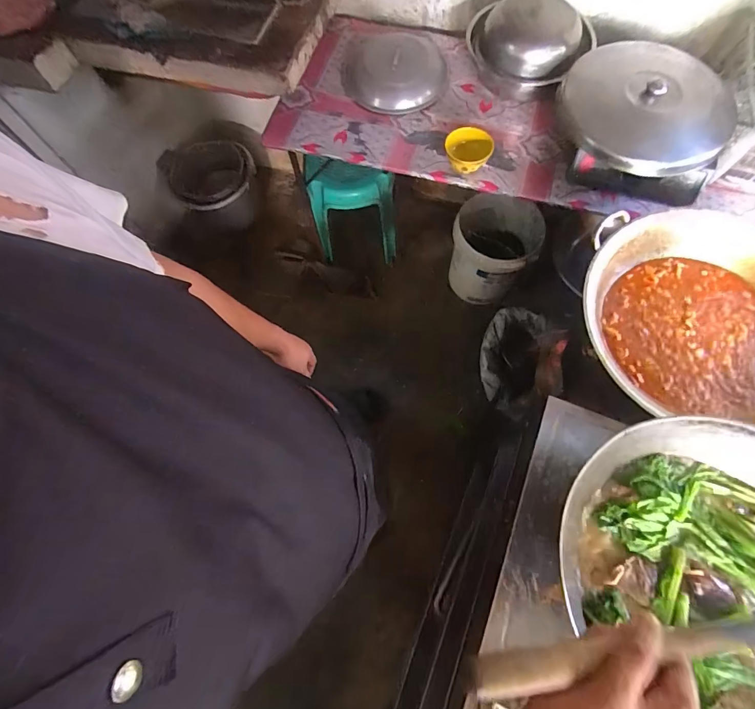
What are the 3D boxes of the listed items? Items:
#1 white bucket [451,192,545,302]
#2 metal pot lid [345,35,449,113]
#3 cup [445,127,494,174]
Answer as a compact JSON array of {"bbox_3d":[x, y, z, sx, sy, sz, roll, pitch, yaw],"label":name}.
[{"bbox_3d":[0.442,-0.400,1.527,0.294,0.347,0.293,-1,68,3],"label":"white bucket"},{"bbox_3d":[0.052,-0.794,1.079,0.293,0.054,0.264,-2,68,2],"label":"metal pot lid"},{"bbox_3d":[0.224,-0.496,0.967,0.113,0.081,0.101,11,69,7],"label":"cup"}]

